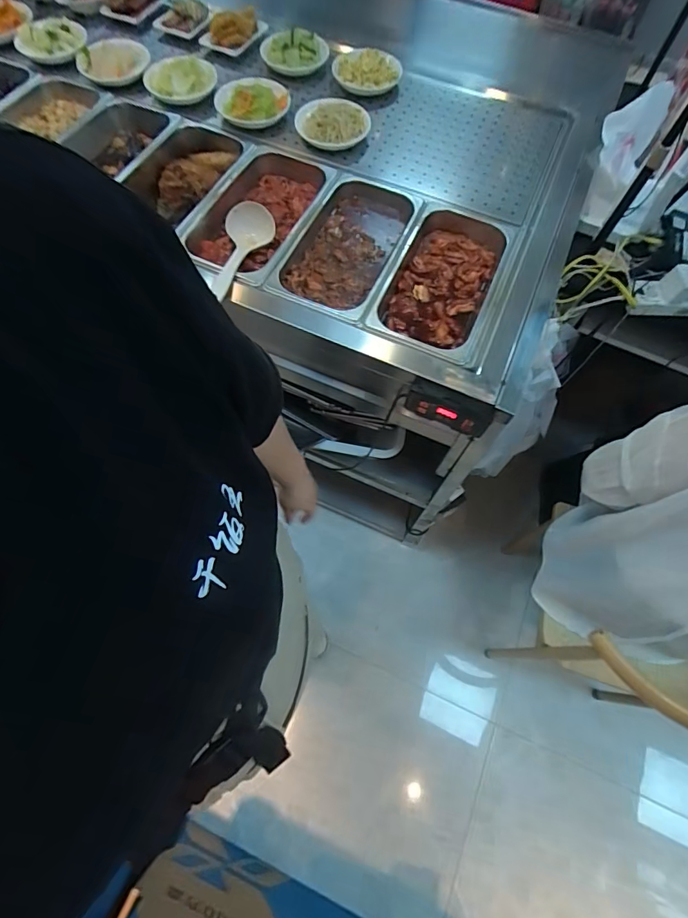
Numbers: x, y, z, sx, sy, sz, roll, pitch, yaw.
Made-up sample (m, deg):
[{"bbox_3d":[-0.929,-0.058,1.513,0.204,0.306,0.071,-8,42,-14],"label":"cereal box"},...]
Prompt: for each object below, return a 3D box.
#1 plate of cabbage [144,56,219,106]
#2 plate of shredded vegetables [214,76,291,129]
[{"bbox_3d":[-0.329,-0.771,0.880,0.139,0.033,0.151,-8,67,-6],"label":"plate of cabbage"},{"bbox_3d":[-0.179,-0.699,0.865,0.138,0.026,0.124,17,67,5],"label":"plate of shredded vegetables"}]

